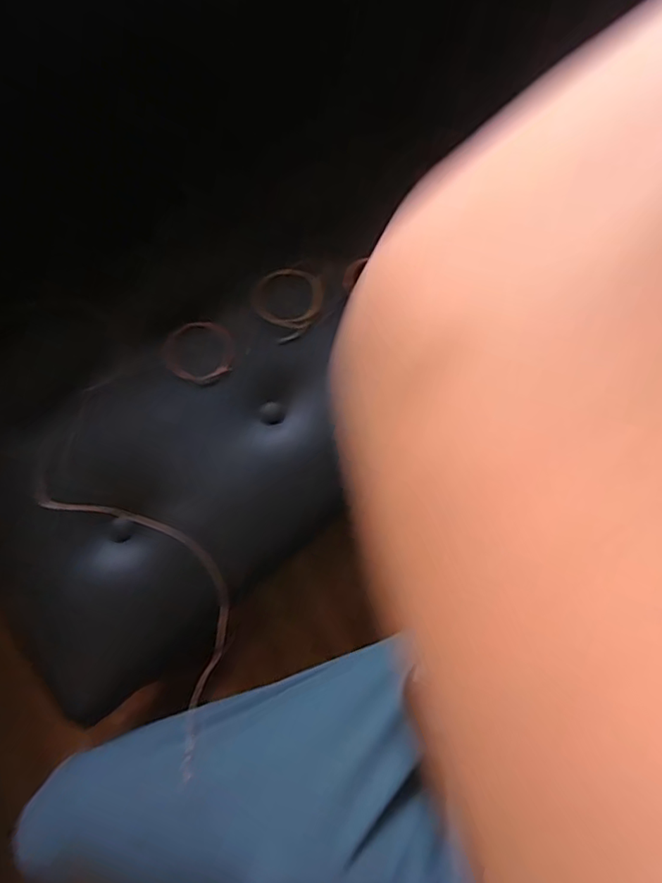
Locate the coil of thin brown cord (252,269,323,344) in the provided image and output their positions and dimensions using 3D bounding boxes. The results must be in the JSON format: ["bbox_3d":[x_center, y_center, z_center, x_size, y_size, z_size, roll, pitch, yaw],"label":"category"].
[{"bbox_3d":[-0.037,-0.130,0.505,0.064,0.014,0.071,-34,78,-10],"label":"coil of thin brown cord"}]

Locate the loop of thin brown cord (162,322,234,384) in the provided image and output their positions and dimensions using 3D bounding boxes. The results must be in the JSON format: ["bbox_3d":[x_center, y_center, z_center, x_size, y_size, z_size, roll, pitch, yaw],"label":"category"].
[{"bbox_3d":[-0.118,-0.079,0.495,0.065,0.009,0.060,0,74,-1],"label":"loop of thin brown cord"}]

